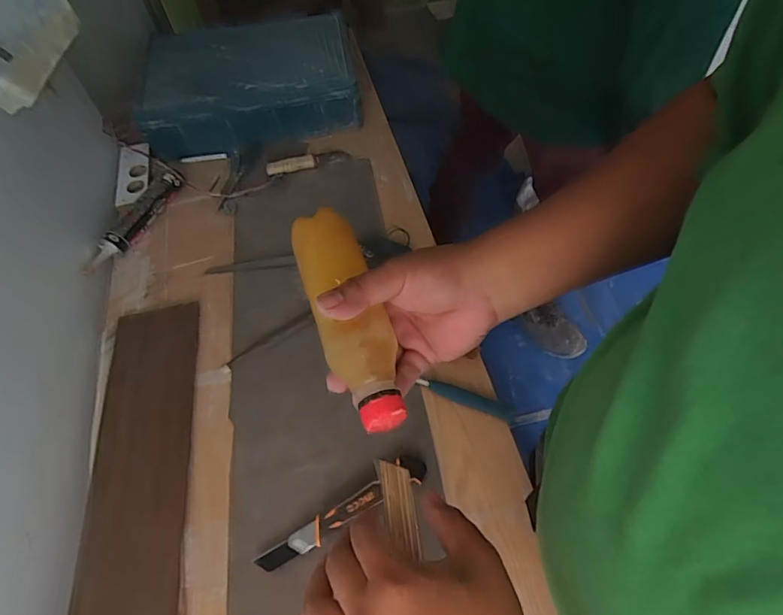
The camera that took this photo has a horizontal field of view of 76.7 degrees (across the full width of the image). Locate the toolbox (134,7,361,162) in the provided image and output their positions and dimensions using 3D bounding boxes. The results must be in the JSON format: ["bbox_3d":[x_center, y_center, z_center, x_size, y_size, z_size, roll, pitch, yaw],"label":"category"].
[{"bbox_3d":[-0.322,-0.533,1.147,0.479,0.138,0.321,-9,55,0],"label":"toolbox"}]

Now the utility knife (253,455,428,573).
[{"bbox_3d":[-0.062,0.263,0.647,0.241,0.016,0.041,-26,58,-16],"label":"utility knife"}]

